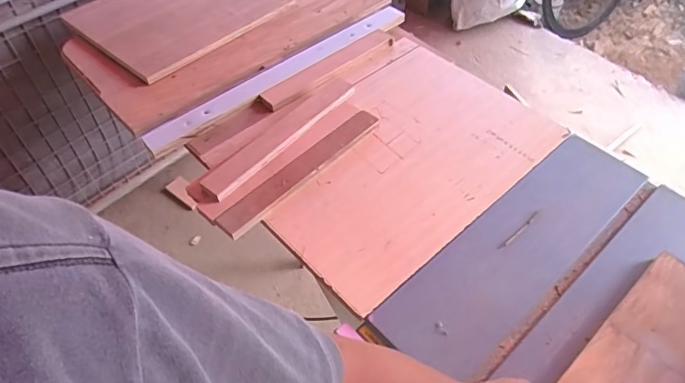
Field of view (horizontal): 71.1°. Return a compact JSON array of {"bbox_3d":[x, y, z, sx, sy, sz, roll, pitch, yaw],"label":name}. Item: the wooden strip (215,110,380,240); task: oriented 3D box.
[{"bbox_3d":[-0.068,-0.043,0.856,0.054,0.021,0.352,37,60,25],"label":"wooden strip"}]

